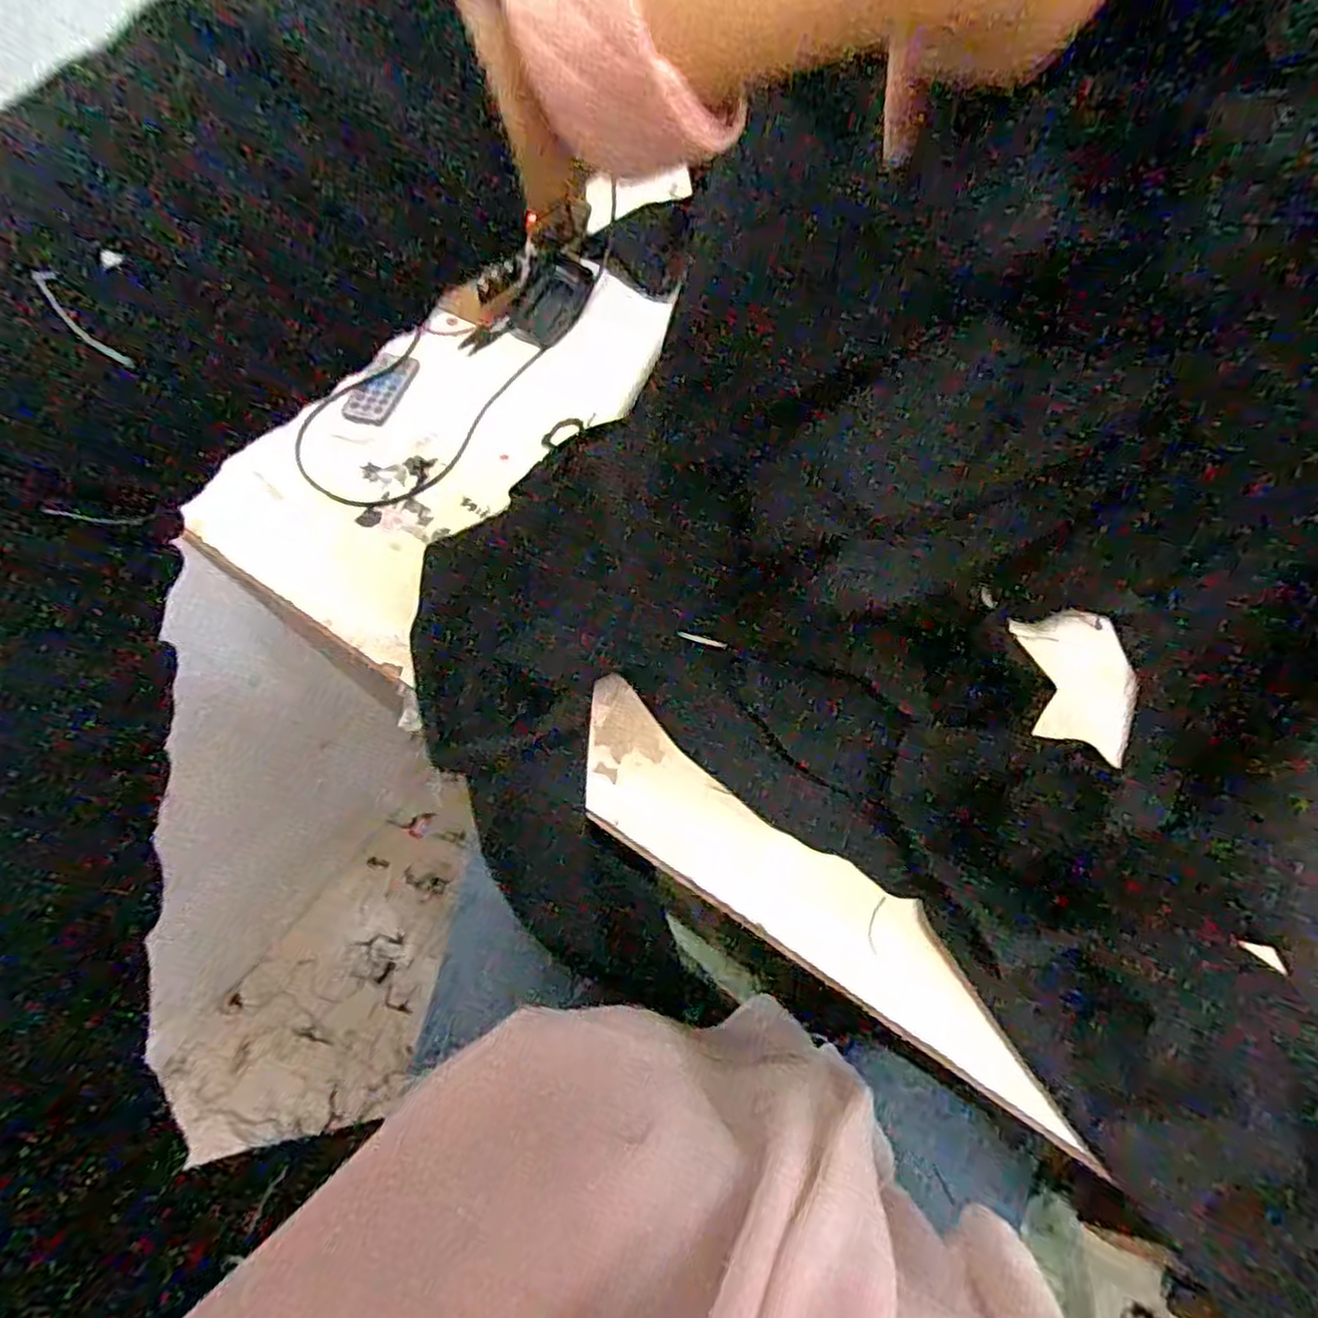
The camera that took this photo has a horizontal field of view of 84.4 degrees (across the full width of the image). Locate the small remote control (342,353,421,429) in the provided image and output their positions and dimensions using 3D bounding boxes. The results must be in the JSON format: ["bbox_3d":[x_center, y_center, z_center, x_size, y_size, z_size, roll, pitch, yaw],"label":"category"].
[{"bbox_3d":[-0.240,-0.237,0.632,0.037,0.015,0.078,14,60,7],"label":"small remote control"}]

